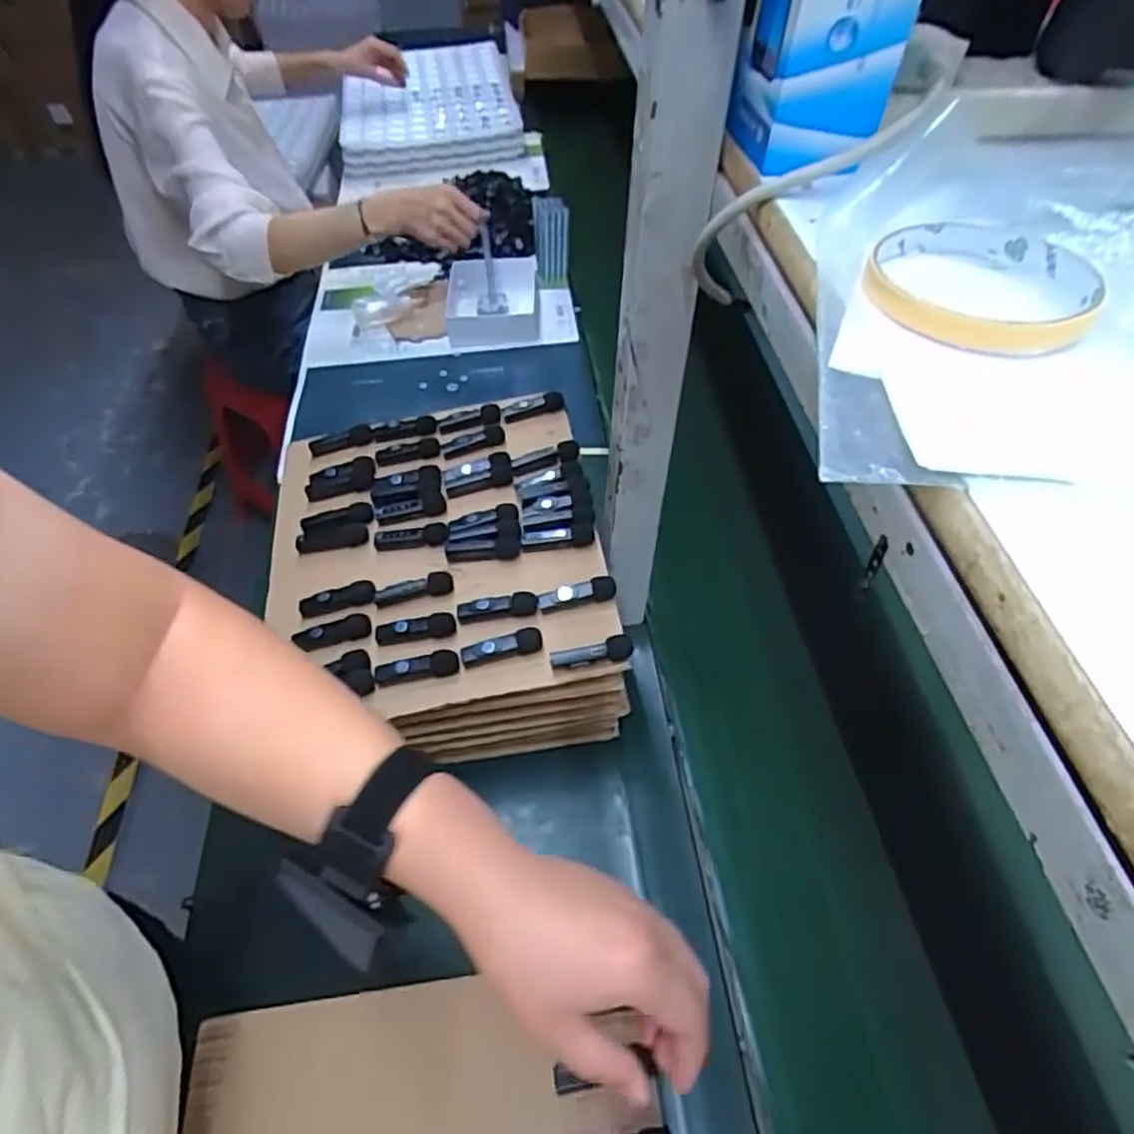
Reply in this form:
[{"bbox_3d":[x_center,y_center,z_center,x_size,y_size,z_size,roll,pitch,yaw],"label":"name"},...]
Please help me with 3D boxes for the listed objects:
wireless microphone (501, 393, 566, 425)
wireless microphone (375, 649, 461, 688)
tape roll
[{"bbox_3d":[-0.036,-0.168,0.737,0.066,0.020,0.014,-11,52,-10],"label":"wireless microphone"},{"bbox_3d":[-0.118,0.080,0.558,0.065,0.016,0.017,-8,52,-7],"label":"wireless microphone"},{"bbox_3d":[0.154,-0.107,0.267,0.077,0.014,0.079,24,54,17],"label":"tape roll"}]

